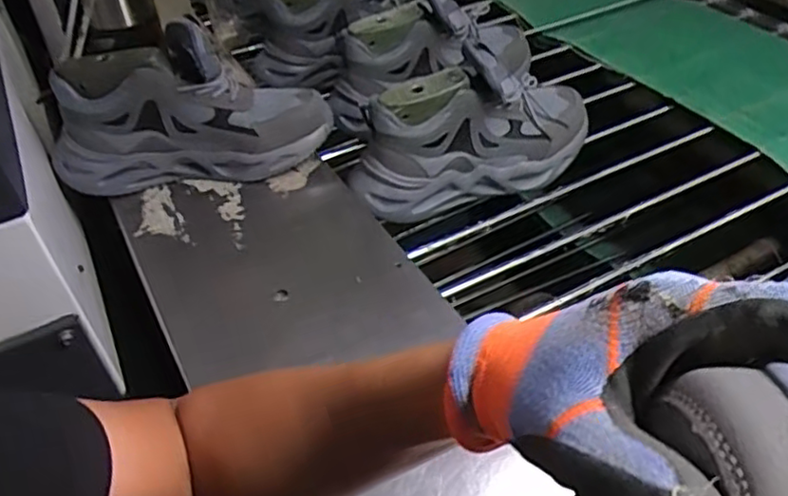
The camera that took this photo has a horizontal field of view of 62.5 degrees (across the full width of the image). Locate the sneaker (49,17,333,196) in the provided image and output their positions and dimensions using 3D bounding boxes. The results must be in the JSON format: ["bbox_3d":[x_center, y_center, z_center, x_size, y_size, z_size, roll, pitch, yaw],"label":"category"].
[{"bbox_3d":[-0.232,-0.156,0.740,0.306,0.149,0.100,-4,44,1],"label":"sneaker"}]

